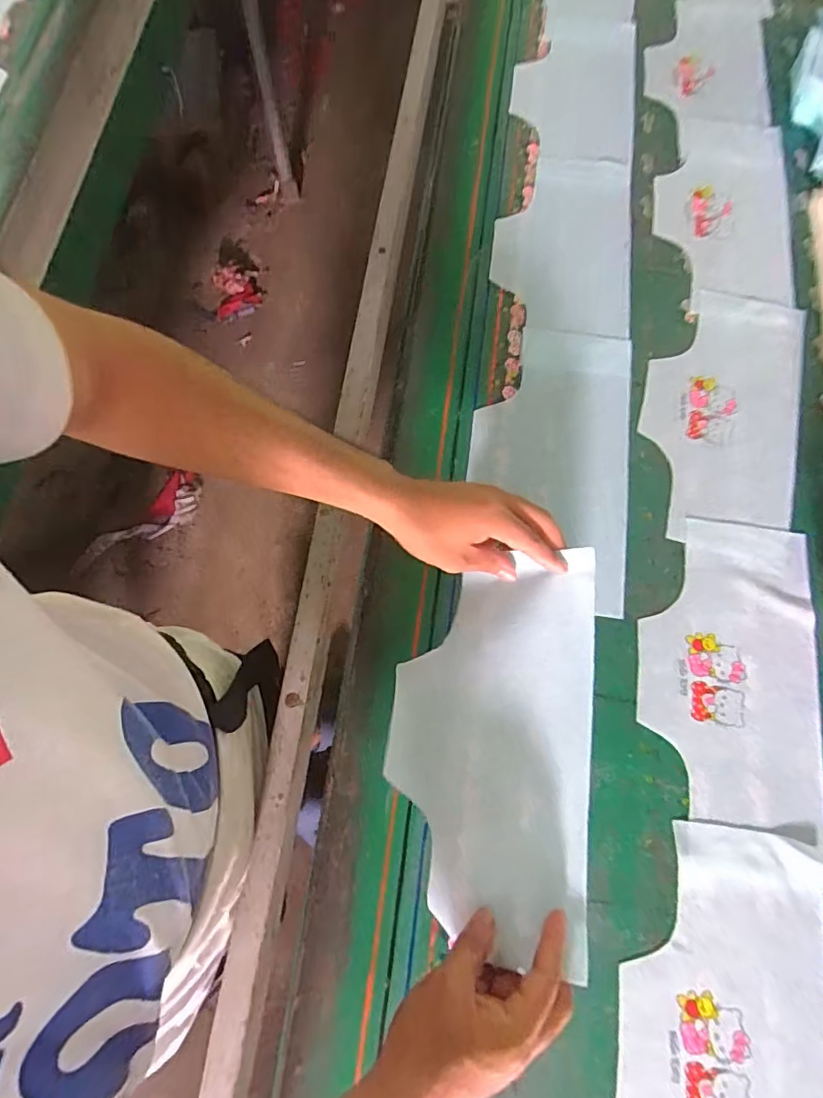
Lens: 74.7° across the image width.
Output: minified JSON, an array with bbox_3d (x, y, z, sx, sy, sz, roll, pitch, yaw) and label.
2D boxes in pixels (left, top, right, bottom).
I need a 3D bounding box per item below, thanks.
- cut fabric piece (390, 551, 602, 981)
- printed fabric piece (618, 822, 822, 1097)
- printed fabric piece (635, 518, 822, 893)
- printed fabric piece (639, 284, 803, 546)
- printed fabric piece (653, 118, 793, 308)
[{"bbox_3d":[0.065,0.161,0.454,0.161,0.067,0.298,4,72,0],"label":"cut fabric piece"},{"bbox_3d":[0.249,0.375,0.422,0.160,0.010,0.277,8,72,1],"label":"printed fabric piece"},{"bbox_3d":[0.300,0.107,0.511,0.163,0.008,0.287,11,72,2],"label":"printed fabric piece"},{"bbox_3d":[0.343,-0.157,0.598,0.165,0.006,0.309,15,72,4],"label":"printed fabric piece"},{"bbox_3d":[0.403,-0.455,0.705,0.164,0.009,0.319,11,68,5],"label":"printed fabric piece"}]

